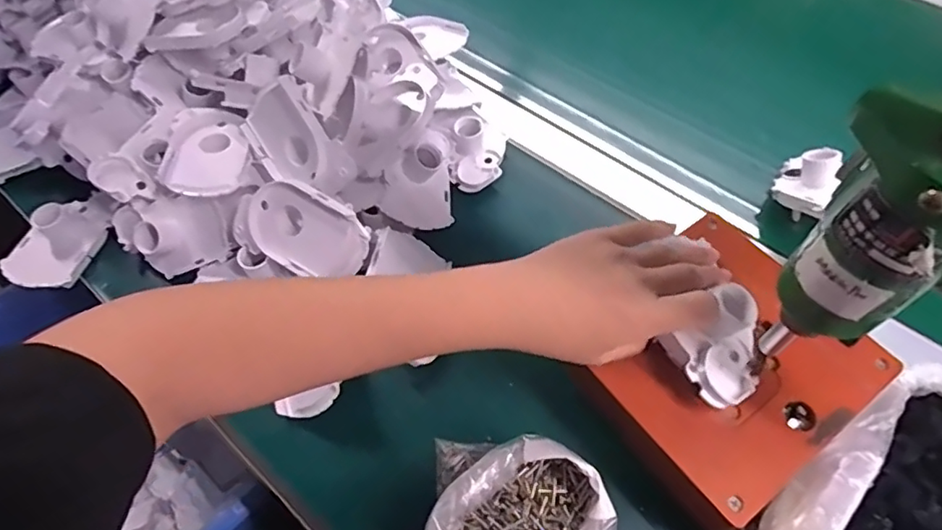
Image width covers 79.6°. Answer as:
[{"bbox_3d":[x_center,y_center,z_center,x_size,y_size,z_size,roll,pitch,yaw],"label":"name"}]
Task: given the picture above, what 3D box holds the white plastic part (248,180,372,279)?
[{"bbox_3d":[-0.127,-0.027,0.439,0.095,0.018,0.067,29,105,12],"label":"white plastic part"}]

